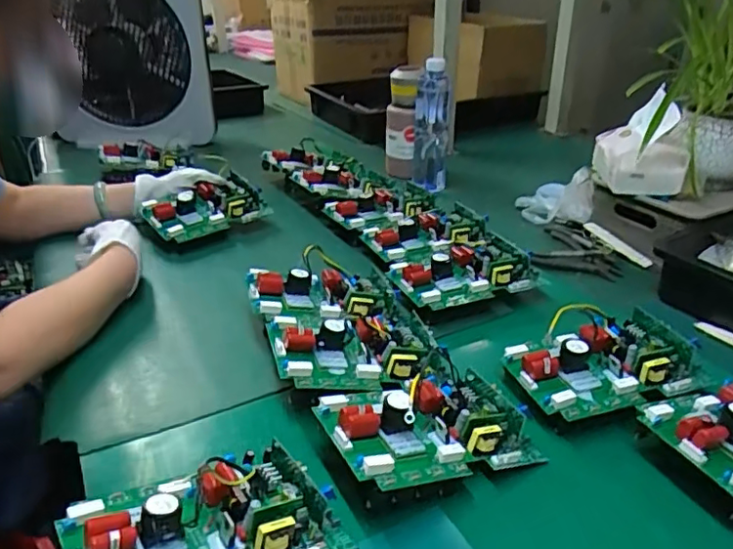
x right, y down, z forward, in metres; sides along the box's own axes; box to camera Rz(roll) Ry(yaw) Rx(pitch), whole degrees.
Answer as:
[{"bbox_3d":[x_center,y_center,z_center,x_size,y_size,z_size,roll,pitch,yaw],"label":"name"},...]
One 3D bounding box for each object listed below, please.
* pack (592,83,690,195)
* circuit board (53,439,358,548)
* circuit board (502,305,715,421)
[{"bbox_3d":[0.398,-0.195,0.854,0.104,0.128,0.127,6,28,12],"label":"pack"},{"bbox_3d":[-0.107,0.165,0.402,0.171,0.036,0.109,-6,31,-39],"label":"circuit board"},{"bbox_3d":[0.230,0.083,0.576,0.177,0.049,0.114,-9,29,-16],"label":"circuit board"}]

